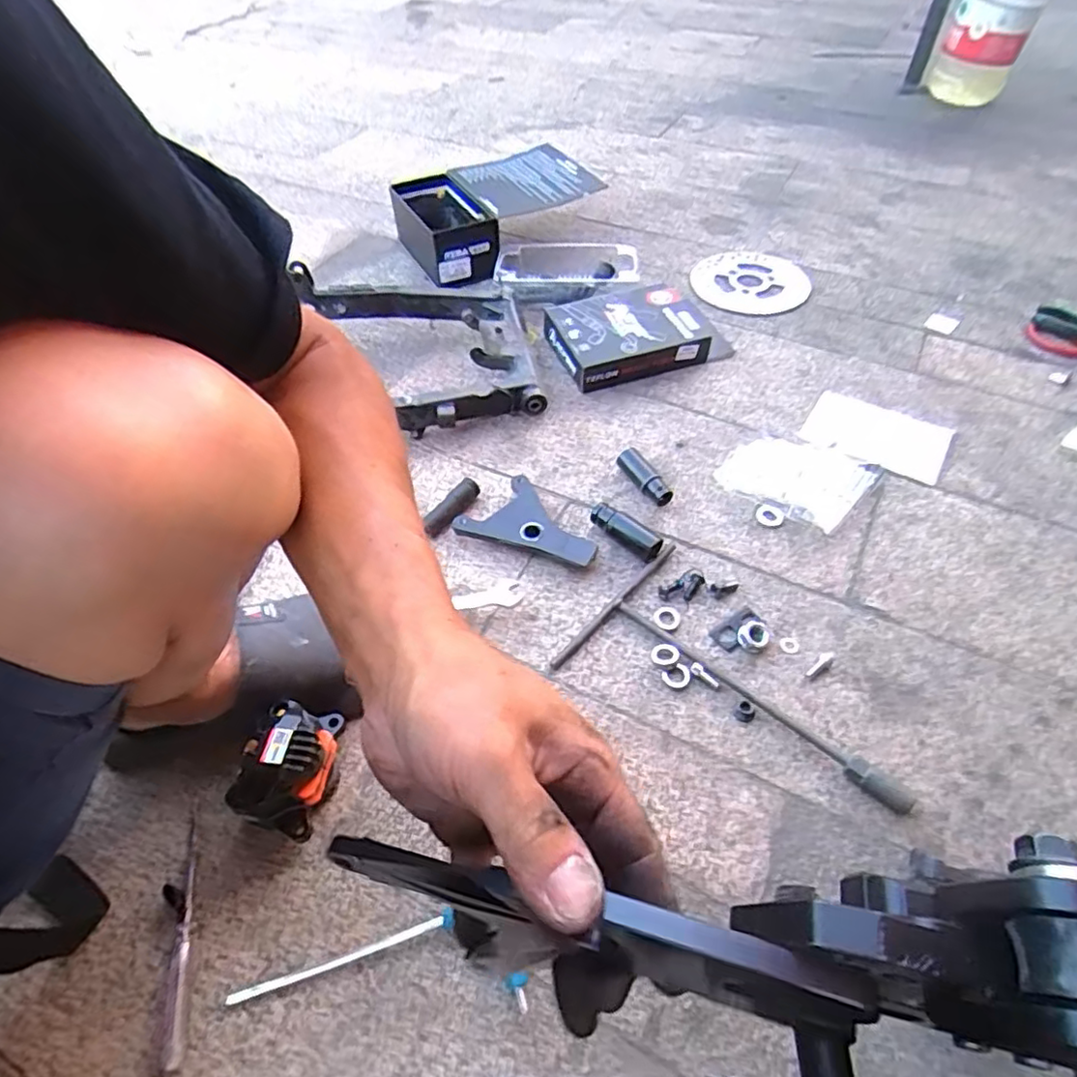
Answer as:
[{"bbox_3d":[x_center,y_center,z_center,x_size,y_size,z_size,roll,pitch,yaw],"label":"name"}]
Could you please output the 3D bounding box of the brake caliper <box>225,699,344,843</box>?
[{"bbox_3d":[-0.188,0.173,0.486,0.057,0.072,0.090,15,54,13],"label":"brake caliper"}]

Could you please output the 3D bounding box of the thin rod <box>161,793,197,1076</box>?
[{"bbox_3d":[-0.256,0.274,0.445,0.019,0.014,0.161,-14,53,-9],"label":"thin rod"}]

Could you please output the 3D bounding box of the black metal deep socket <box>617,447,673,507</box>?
[{"bbox_3d":[0.116,-0.068,0.694,0.025,0.028,0.081,-23,55,-16],"label":"black metal deep socket"}]

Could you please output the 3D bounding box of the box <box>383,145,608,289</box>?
[{"bbox_3d":[-0.073,-0.520,1.012,0.310,0.095,0.234,-18,54,-12],"label":"box"}]

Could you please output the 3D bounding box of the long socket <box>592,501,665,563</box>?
[{"bbox_3d":[0.089,-0.008,0.647,0.024,0.024,0.085,-37,60,-24],"label":"long socket"}]

